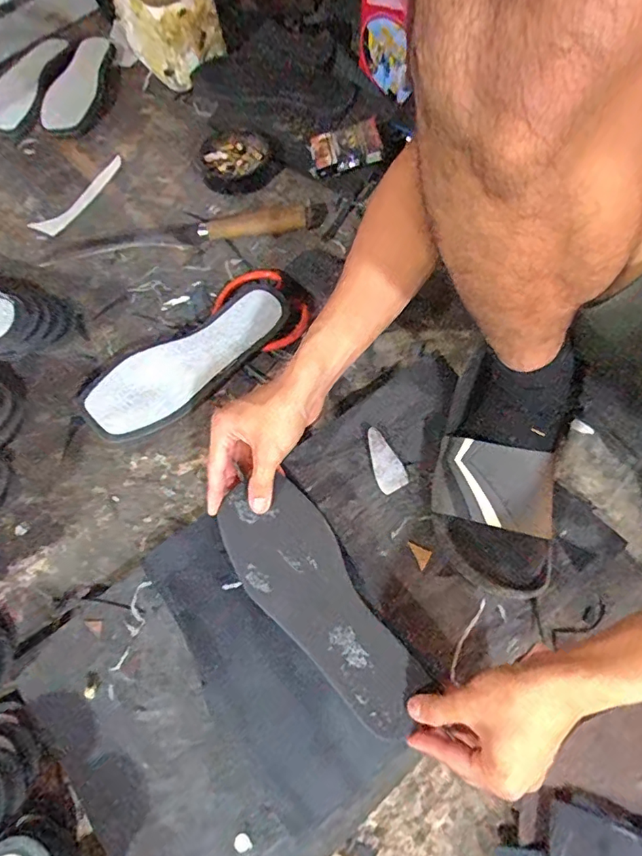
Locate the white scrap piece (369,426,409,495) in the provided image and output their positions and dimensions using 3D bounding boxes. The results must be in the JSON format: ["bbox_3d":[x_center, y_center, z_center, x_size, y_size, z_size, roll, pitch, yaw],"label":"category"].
[{"bbox_3d":[0.066,0.032,0.522,0.030,0.004,0.068,-21,83,-7],"label":"white scrap piece"}]

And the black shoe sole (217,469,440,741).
[{"bbox_3d":[-0.002,0.150,0.445,0.086,0.013,0.240,-36,73,-13],"label":"black shoe sole"}]

